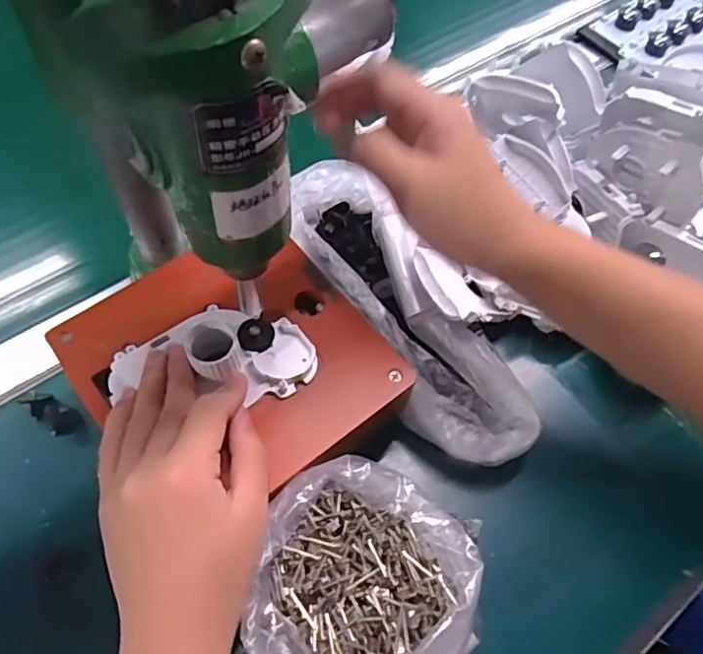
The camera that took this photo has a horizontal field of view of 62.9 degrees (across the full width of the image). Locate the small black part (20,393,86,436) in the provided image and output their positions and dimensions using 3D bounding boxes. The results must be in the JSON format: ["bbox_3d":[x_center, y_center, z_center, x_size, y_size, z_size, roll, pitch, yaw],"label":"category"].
[{"bbox_3d":[-0.190,0.056,0.366,0.041,0.009,0.018,31,63,13],"label":"small black part"}]

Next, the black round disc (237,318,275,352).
[{"bbox_3d":[-0.053,0.004,0.320,0.020,0.006,0.020,2,61,-3],"label":"black round disc"}]

